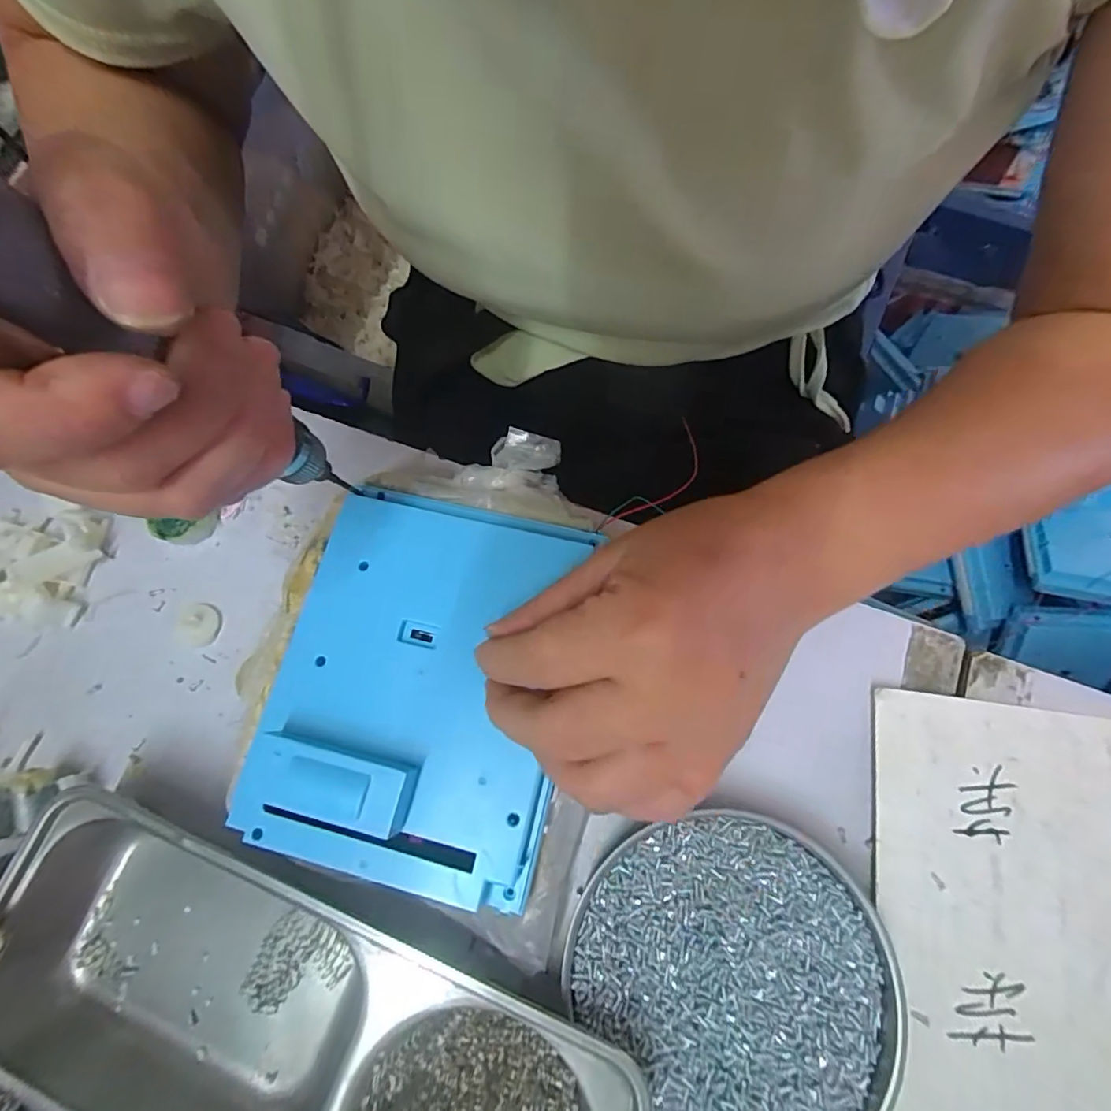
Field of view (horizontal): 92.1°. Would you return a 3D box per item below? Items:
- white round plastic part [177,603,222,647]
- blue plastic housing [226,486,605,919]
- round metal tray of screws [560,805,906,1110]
[{"bbox_3d":[-0.195,0.038,0.292,0.023,0.007,0.023,-1,74,2],"label":"white round plastic part"},{"bbox_3d":[-0.059,0.049,0.226,0.121,0.028,0.160,8,75,4],"label":"blue plastic housing"},{"bbox_3d":[0.077,0.181,0.231,0.125,0.018,0.132,-1,74,2],"label":"round metal tray of screws"}]

